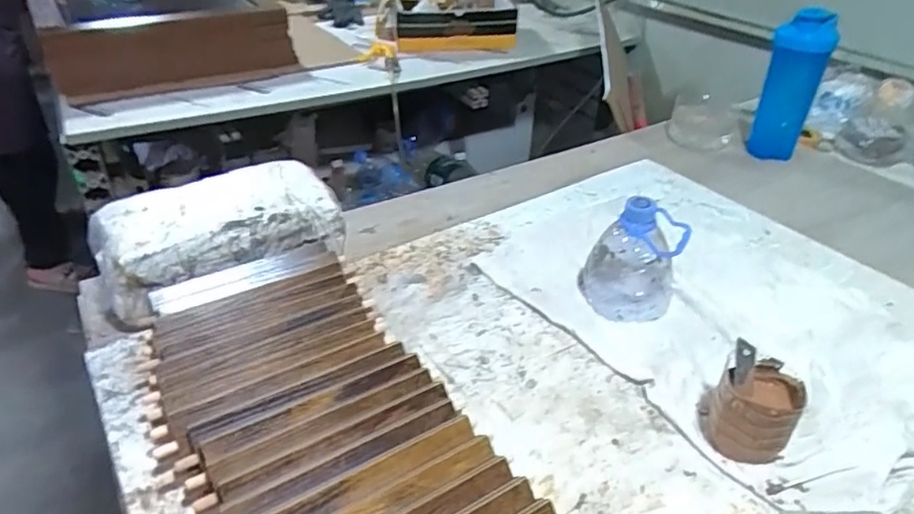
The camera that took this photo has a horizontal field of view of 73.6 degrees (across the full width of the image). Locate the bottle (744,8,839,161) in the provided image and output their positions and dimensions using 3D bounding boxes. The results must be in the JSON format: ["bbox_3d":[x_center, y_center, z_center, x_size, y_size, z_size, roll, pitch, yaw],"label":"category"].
[{"bbox_3d":[0.511,-0.257,0.943,0.069,0.237,0.063,31,45,34],"label":"bottle"}]

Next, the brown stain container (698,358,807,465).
[{"bbox_3d":[0.247,0.128,0.516,0.066,0.073,0.067,20,40,23],"label":"brown stain container"}]

